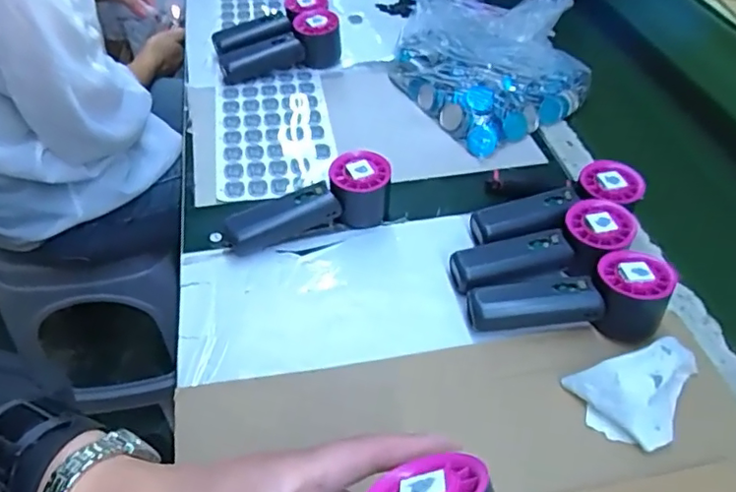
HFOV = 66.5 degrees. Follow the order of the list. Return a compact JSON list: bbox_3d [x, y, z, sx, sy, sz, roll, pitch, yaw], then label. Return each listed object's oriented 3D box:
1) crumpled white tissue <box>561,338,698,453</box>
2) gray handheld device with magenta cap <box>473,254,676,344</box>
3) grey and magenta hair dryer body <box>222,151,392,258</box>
[{"bbox_3d":[0.206,0.106,0.411,0.102,0.040,0.071,-9,48,-13],"label":"crumpled white tissue"},{"bbox_3d":[0.162,0.039,0.458,0.153,0.056,0.069,9,47,3],"label":"gray handheld device with magenta cap"},{"bbox_3d":[-0.055,-0.039,0.519,0.159,0.057,0.049,-14,50,-17],"label":"grey and magenta hair dryer body"}]

